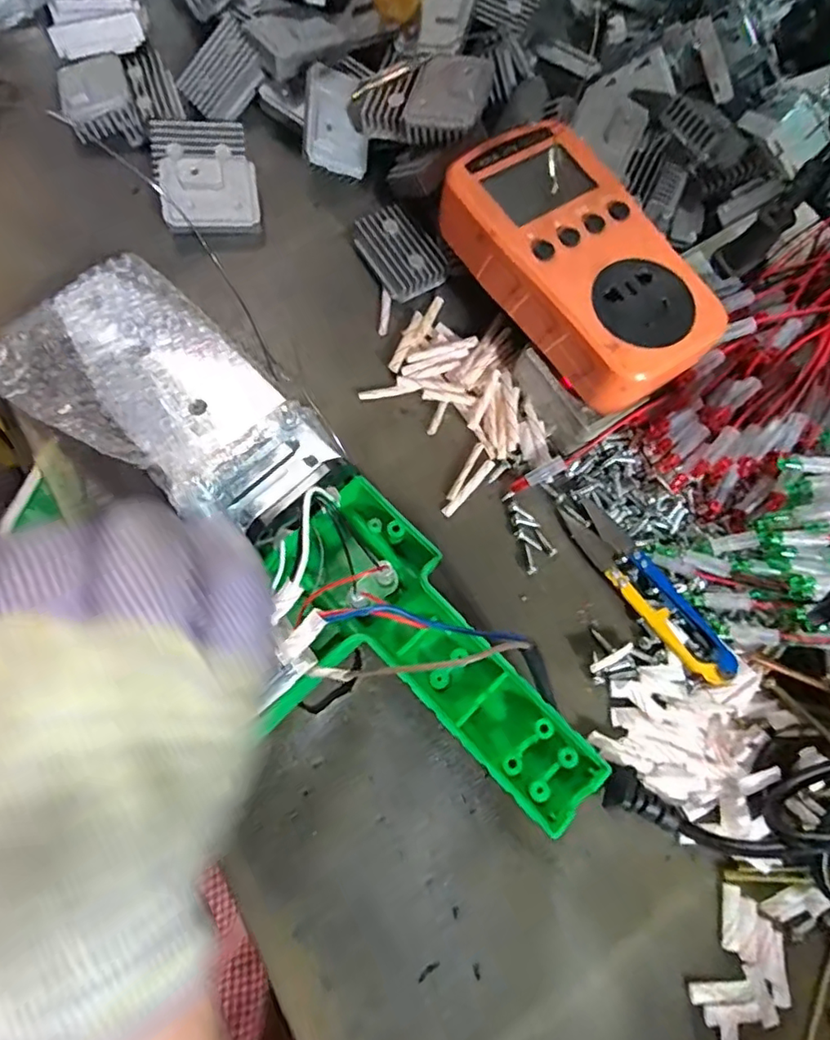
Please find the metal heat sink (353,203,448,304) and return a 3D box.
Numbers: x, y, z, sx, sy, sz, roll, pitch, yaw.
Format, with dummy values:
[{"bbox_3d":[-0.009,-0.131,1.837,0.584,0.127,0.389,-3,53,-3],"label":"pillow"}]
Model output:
[{"bbox_3d":[-0.007,-0.138,0.292,0.033,0.010,0.045,-31,80,-12],"label":"metal heat sink"}]

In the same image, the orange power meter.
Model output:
[{"bbox_3d":[0.067,-0.108,0.246,0.069,0.032,0.126,-30,80,-11],"label":"orange power meter"}]

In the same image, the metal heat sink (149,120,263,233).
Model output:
[{"bbox_3d":[-0.104,-0.170,0.286,0.046,0.022,0.056,-8,77,-7],"label":"metal heat sink"}]

